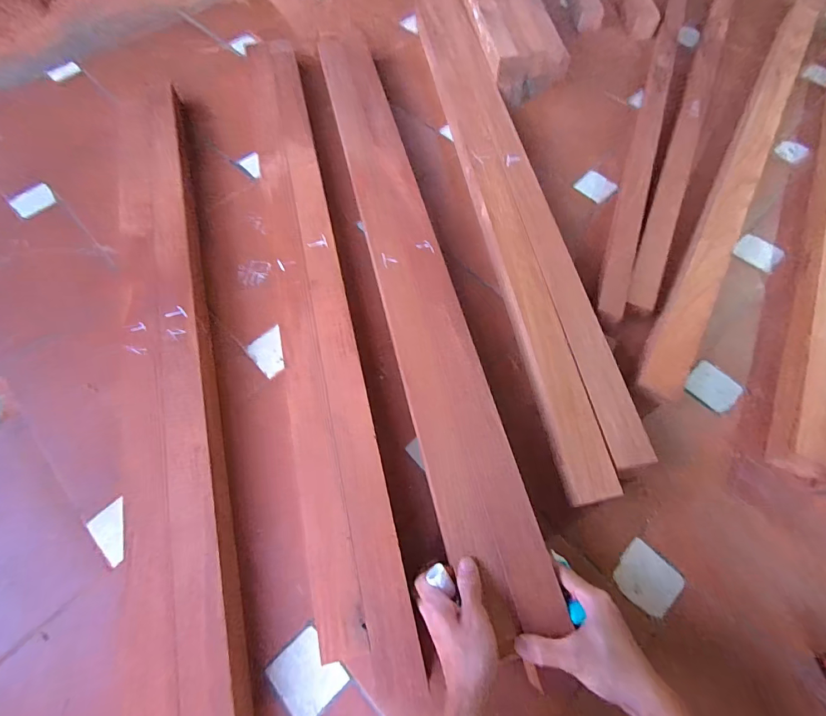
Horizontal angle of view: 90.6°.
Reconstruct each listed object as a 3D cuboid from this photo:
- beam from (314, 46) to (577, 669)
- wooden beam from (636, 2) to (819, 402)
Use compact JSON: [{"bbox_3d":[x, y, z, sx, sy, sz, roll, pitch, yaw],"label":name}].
[{"bbox_3d":[-0.003,-0.169,0.695,0.138,0.073,1.086,-13,65,-6],"label":"beam"},{"bbox_3d":[0.638,-0.374,0.783,0.081,0.058,1.103,30,69,13],"label":"wooden beam"}]

